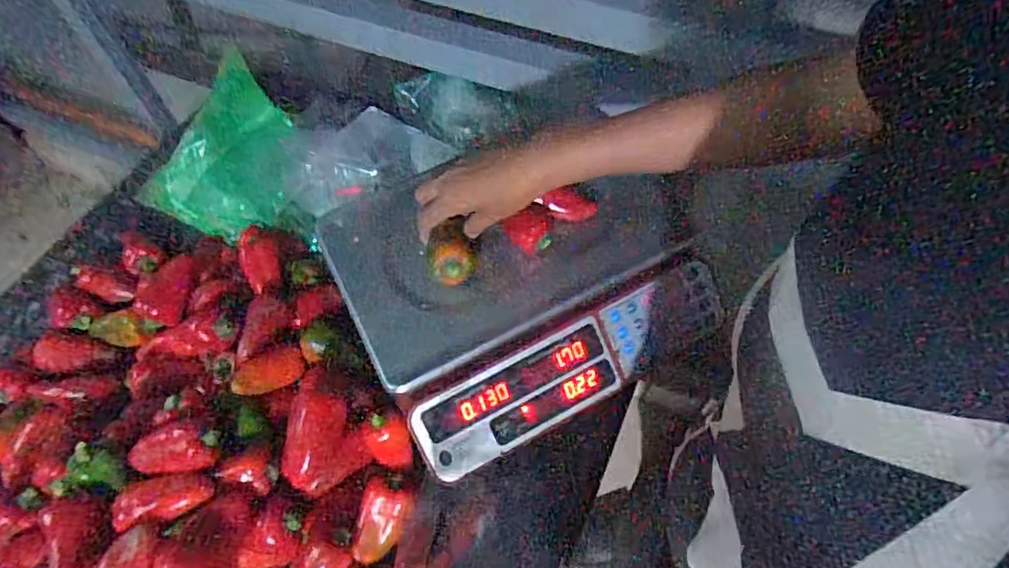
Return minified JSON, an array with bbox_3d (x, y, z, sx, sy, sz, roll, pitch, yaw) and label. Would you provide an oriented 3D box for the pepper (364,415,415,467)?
[{"bbox_3d":[-0.112,0.151,0.560,0.043,0.034,0.041,-4,59,-1],"label":"pepper"}]

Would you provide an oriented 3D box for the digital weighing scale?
[{"bbox_3d":[0.015,-0.012,0.615,0.343,0.104,0.288,-25,61,-13],"label":"digital weighing scale"}]

